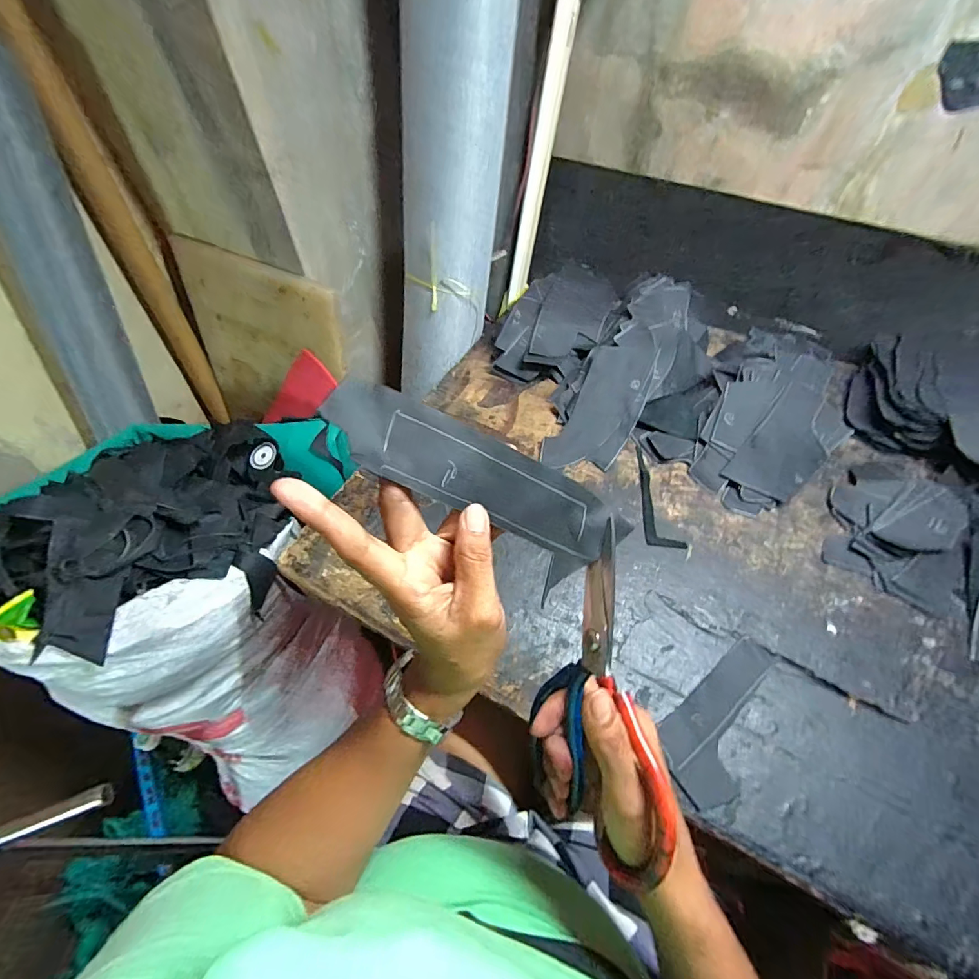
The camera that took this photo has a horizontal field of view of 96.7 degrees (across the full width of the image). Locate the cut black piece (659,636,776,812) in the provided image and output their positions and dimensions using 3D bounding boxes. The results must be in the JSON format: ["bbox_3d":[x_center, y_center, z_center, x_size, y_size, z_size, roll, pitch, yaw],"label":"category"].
[{"bbox_3d":[0.198,0.188,0.358,0.139,0.004,0.062,-33,60,-20],"label":"cut black piece"}]

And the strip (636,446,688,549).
[{"bbox_3d":[0.174,0.007,0.484,0.038,0.004,0.133,-11,57,-4],"label":"strip"}]

